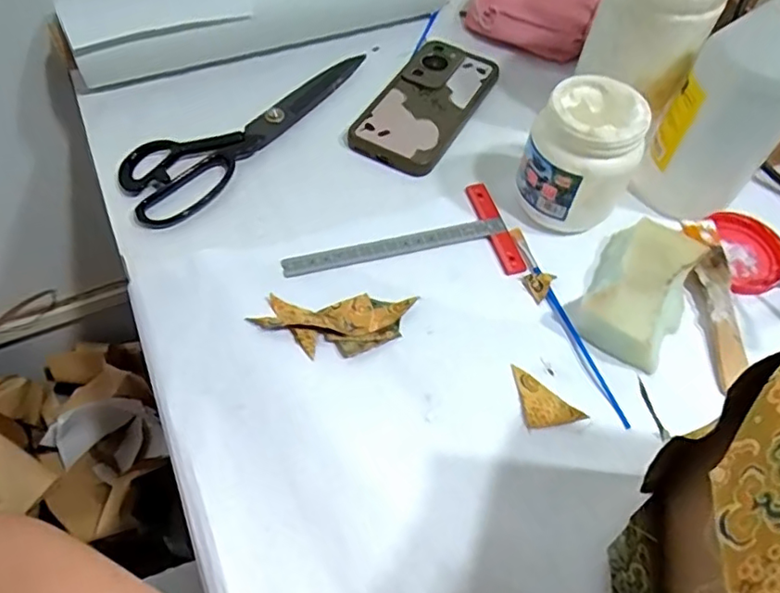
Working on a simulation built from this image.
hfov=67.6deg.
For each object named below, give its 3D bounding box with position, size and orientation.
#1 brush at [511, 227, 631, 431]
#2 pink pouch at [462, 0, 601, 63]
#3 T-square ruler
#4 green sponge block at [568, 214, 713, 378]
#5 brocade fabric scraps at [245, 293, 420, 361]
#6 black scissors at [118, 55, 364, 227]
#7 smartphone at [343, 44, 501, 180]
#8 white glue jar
[{"bbox_3d":[0.120,0.016,0.401,0.009,0.007,0.164,-15,58,-11],"label":"brush"},{"bbox_3d":[0.138,-0.284,0.577,0.125,0.032,0.085,21,59,12],"label":"pink pouch"},{"bbox_3d":[0.009,-0.034,0.428,0.169,0.005,0.084,-16,59,-12],"label":"T-square ruler"},{"bbox_3d":[0.172,-0.005,0.402,0.064,0.028,0.102,30,61,17],"label":"green sponge block"},{"bbox_3d":[-0.035,0.017,0.385,0.100,0.015,0.045,-6,57,-6],"label":"brocade fabric scraps"},{"bbox_3d":[-0.115,-0.145,0.487,0.074,0.014,0.243,37,63,20],"label":"black scissors"},{"bbox_3d":[0.033,-0.173,0.515,0.077,0.011,0.166,27,60,15],"label":"smartphone"},{"bbox_3d":[0.139,-0.100,0.424,0.074,0.092,0.075,1,57,-1],"label":"white glue jar"}]

